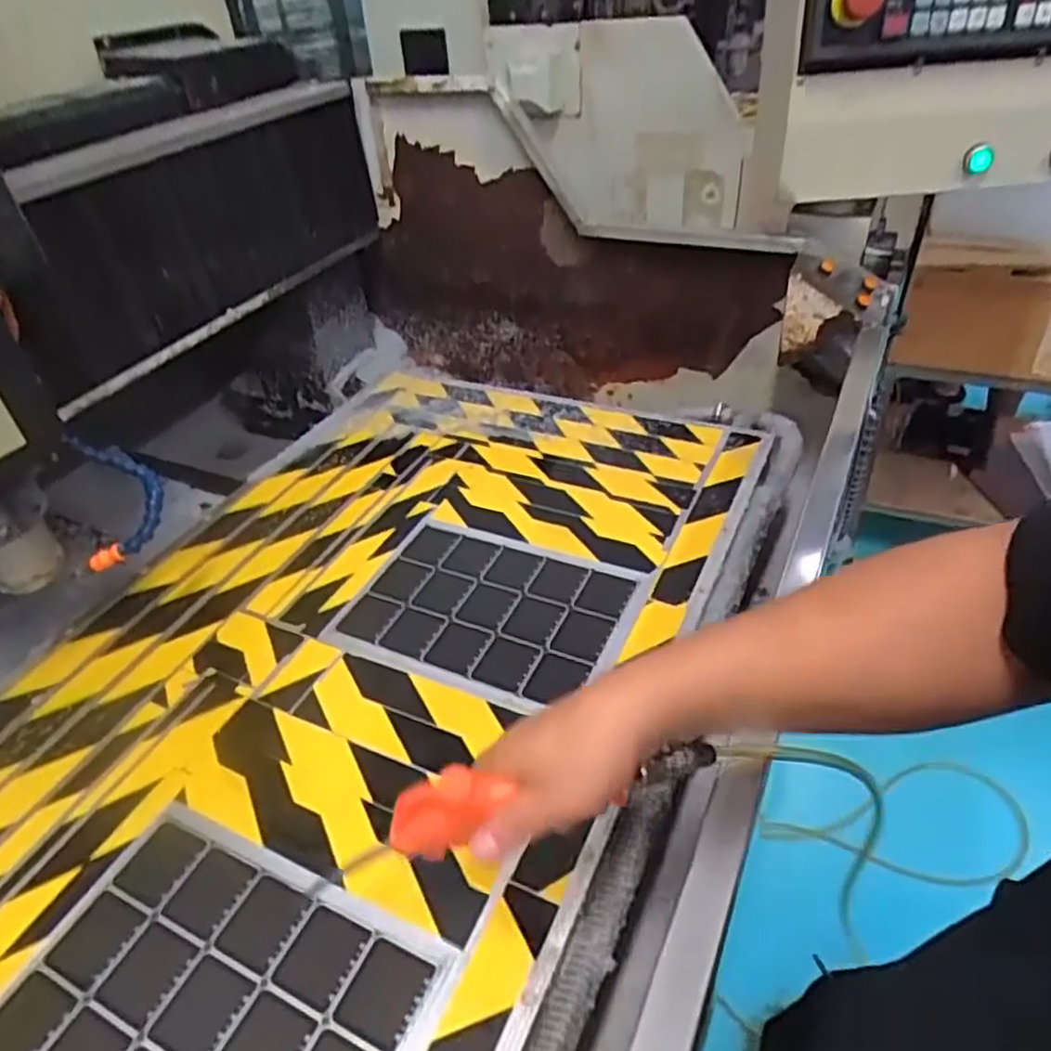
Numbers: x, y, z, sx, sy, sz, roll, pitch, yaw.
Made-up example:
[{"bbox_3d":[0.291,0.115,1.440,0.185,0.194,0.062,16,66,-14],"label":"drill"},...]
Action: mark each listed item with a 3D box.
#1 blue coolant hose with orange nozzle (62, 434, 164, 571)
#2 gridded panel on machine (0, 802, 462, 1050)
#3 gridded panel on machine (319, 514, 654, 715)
[{"bbox_3d":[-0.405,-0.034,0.714,0.085,0.038,0.154,-22,63,-17],"label":"blue coolant hose with orange nozzle"},{"bbox_3d":[-0.210,0.315,0.477,0.269,0.004,0.192,14,44,23],"label":"gridded panel on machine"},{"bbox_3d":[-0.039,0.081,0.733,0.270,0.007,0.204,16,45,25],"label":"gridded panel on machine"}]

